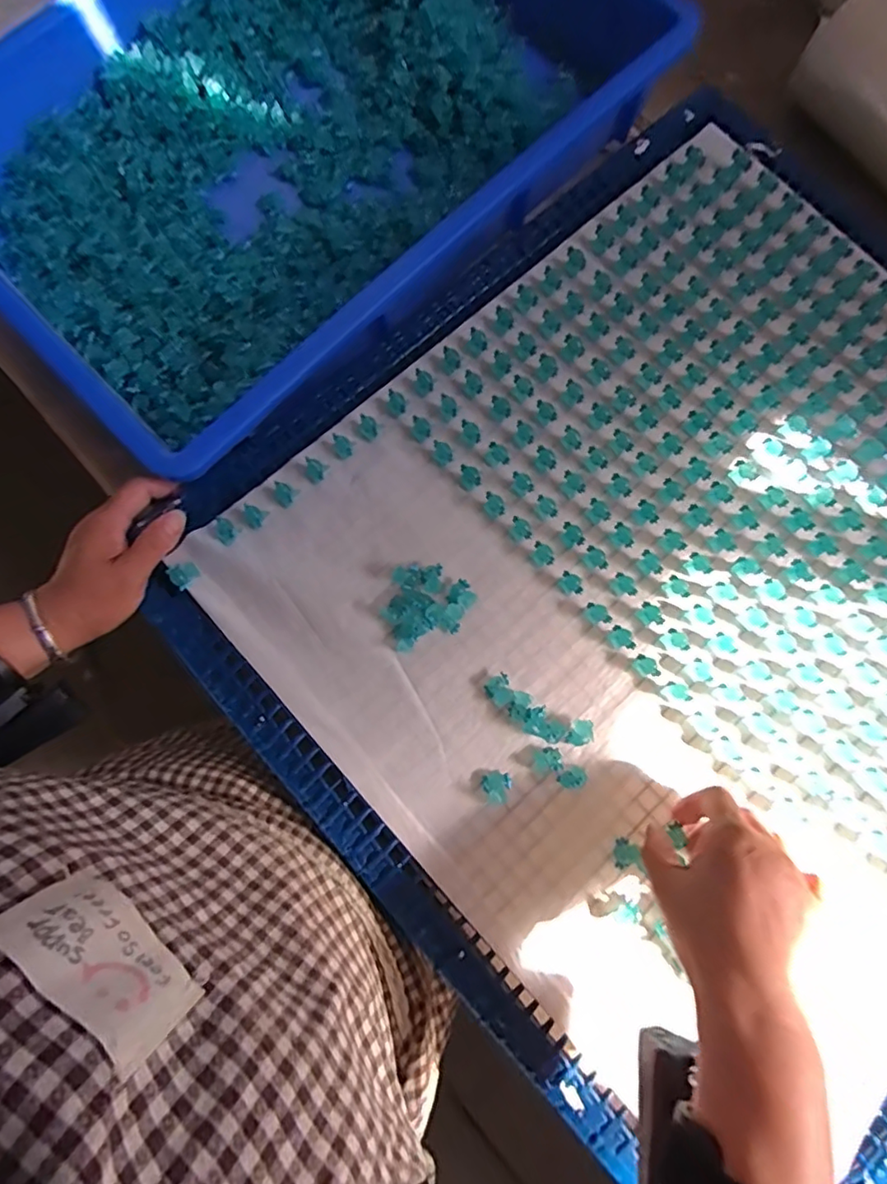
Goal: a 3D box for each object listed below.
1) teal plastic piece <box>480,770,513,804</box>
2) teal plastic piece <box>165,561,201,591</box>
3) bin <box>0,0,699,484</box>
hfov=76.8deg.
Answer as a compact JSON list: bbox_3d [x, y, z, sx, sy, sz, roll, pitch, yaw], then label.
[{"bbox_3d":[0.034,0.124,0.356,0.019,0.008,0.019,0,80,-1],"label":"teal plastic piece"},{"bbox_3d":[-0.170,-0.012,0.366,0.017,0.008,0.018,41,81,6],"label":"teal plastic piece"},{"bbox_3d":[-0.114,-0.375,0.450,0.527,0.073,0.361,-43,83,-8],"label":"bin"}]

